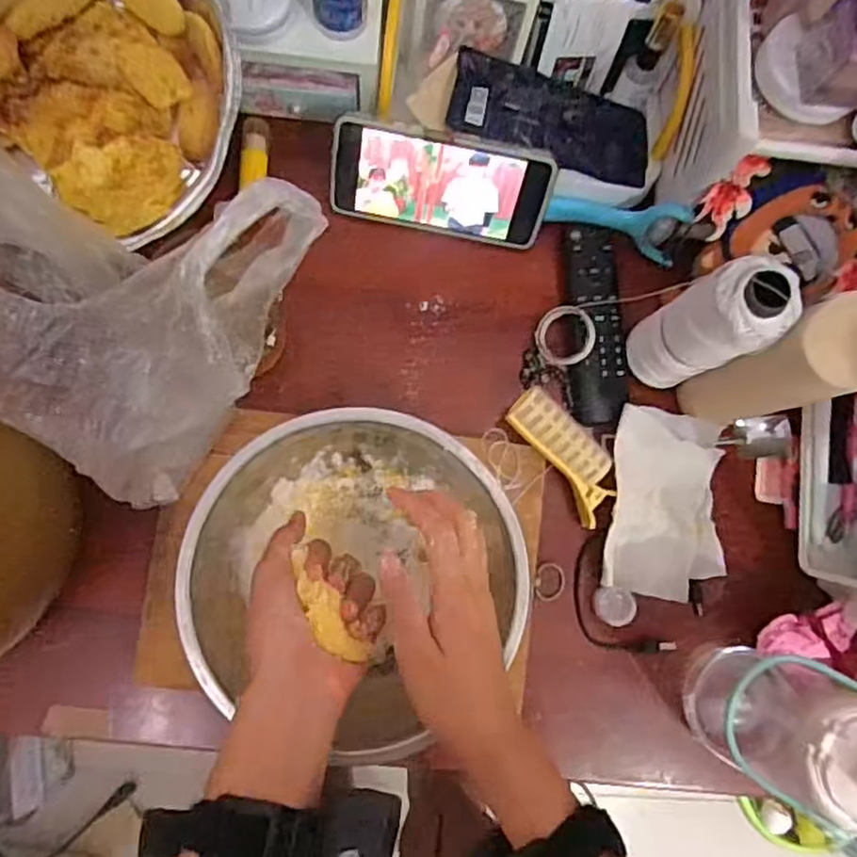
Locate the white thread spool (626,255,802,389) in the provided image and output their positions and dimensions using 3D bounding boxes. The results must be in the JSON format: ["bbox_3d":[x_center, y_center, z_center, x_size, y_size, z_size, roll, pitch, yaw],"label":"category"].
[{"bbox_3d":[0.191,-0.070,0.478,0.045,0.151,0.058,-26,86,-9],"label":"white thread spool"}]

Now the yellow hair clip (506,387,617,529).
[{"bbox_3d":[0.107,0.018,0.528,0.042,0.029,0.108,-38,88,-9],"label":"yellow hair clip"}]

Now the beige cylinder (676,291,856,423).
[{"bbox_3d":[0.243,-0.041,0.481,0.073,0.159,0.057,-19,85,-8],"label":"beige cylinder"}]

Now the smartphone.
[{"bbox_3d":[0.010,-0.188,0.531,0.166,0.079,0.005,10,46,-4],"label":"smartphone"}]

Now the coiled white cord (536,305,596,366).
[{"bbox_3d":[0.110,-0.074,0.549,0.046,0.009,0.046,0,91,27],"label":"coiled white cord"}]

